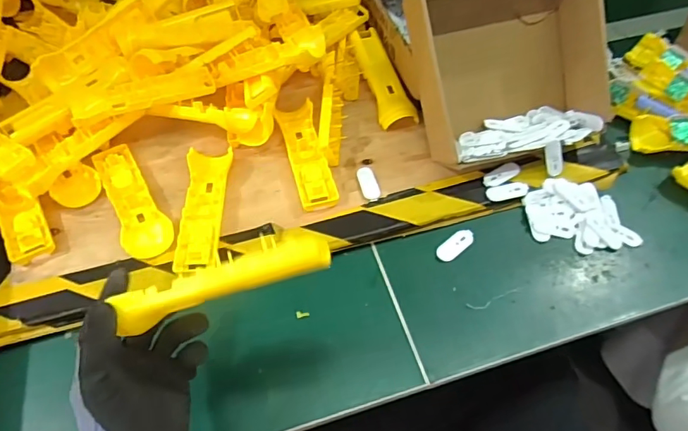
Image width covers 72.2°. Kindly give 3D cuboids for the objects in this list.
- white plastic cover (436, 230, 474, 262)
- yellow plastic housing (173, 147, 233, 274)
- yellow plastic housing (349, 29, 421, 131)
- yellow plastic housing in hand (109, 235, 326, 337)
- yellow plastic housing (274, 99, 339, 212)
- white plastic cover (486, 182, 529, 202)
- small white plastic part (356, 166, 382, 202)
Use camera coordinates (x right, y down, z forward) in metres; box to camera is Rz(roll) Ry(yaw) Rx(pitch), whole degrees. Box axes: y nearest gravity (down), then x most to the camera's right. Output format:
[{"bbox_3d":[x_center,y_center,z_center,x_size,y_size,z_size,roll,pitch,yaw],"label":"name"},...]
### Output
[{"bbox_3d":[0.124,0.034,0.527,0.047,0.007,0.023,-34,63,-21],"label":"white plastic cover"},{"bbox_3d":[-0.158,-0.004,0.533,0.047,0.026,0.154,0,57,-1],"label":"yellow plastic housing"},{"bbox_3d":[0.052,-0.189,0.633,0.047,0.027,0.152,-13,58,-9],"label":"yellow plastic housing"},{"bbox_3d":[-0.083,0.045,0.324,0.146,0.033,0.026,-19,62,2],"label":"yellow plastic housing in hand"},{"bbox_3d":[-0.046,-0.077,0.568,0.044,0.015,0.157,-12,57,-8],"label":"yellow plastic housing"},{"bbox_3d":[0.190,-0.028,0.548,0.048,0.008,0.020,-10,57,-7],"label":"white plastic cover"},{"bbox_3d":[0.029,-0.039,0.555,0.021,0.004,0.051,-12,57,-8],"label":"small white plastic part"}]

